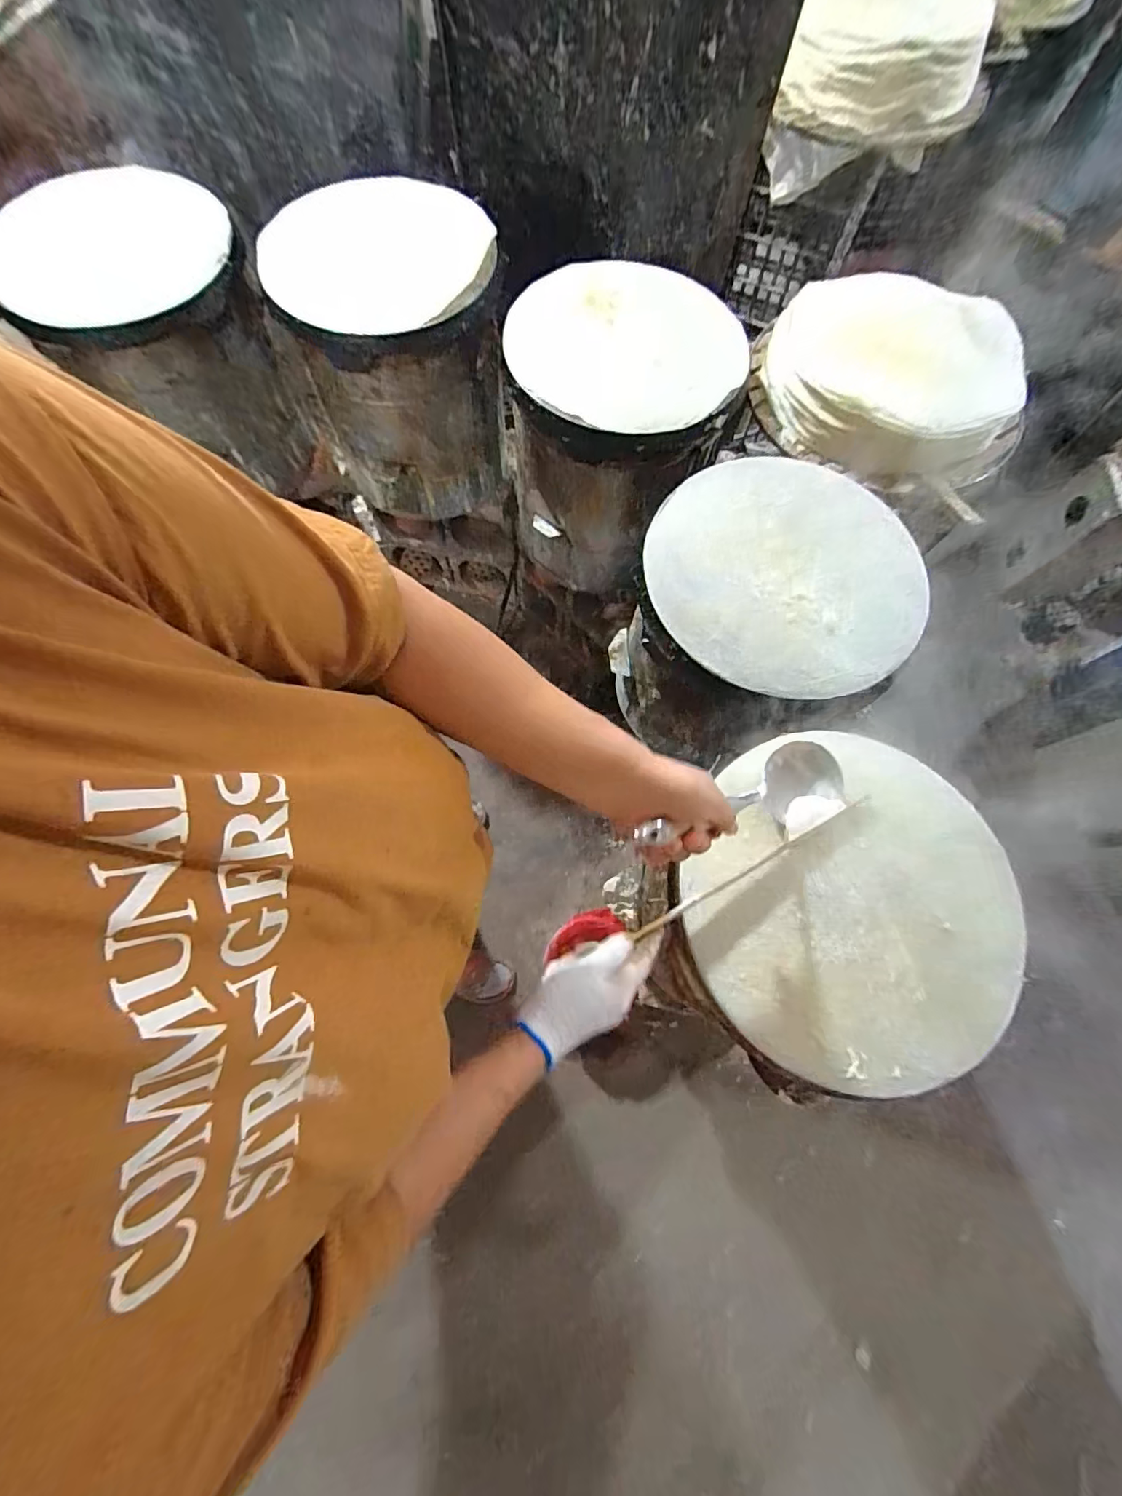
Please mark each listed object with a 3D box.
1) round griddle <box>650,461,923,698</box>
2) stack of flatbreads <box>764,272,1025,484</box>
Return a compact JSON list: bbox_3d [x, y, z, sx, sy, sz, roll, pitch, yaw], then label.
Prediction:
[{"bbox_3d":[0.267,-0.217,0.639,0.298,0.063,0.321,1,72,-2],"label":"round griddle"},{"bbox_3d":[0.453,-0.521,0.725,0.343,0.113,0.259,36,74,10],"label":"stack of flatbreads"}]

